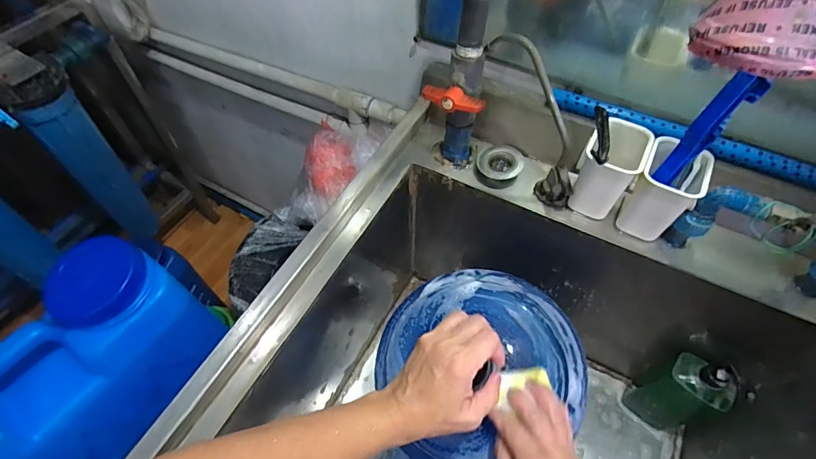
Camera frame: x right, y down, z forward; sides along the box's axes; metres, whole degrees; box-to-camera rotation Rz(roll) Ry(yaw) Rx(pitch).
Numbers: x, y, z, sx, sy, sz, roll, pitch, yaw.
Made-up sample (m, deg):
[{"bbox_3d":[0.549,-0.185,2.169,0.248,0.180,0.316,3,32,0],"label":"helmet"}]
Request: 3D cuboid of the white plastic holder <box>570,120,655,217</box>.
[{"bbox_3d":[0.271,-0.082,0.580,0.071,0.111,0.088,26,60,16],"label":"white plastic holder"}]

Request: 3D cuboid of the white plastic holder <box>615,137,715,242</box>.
[{"bbox_3d":[0.333,-0.047,0.561,0.074,0.110,0.074,31,62,19],"label":"white plastic holder"}]

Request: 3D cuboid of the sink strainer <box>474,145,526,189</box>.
[{"bbox_3d":[0.144,-0.100,0.665,0.068,0.035,0.059,19,58,12],"label":"sink strainer"}]

